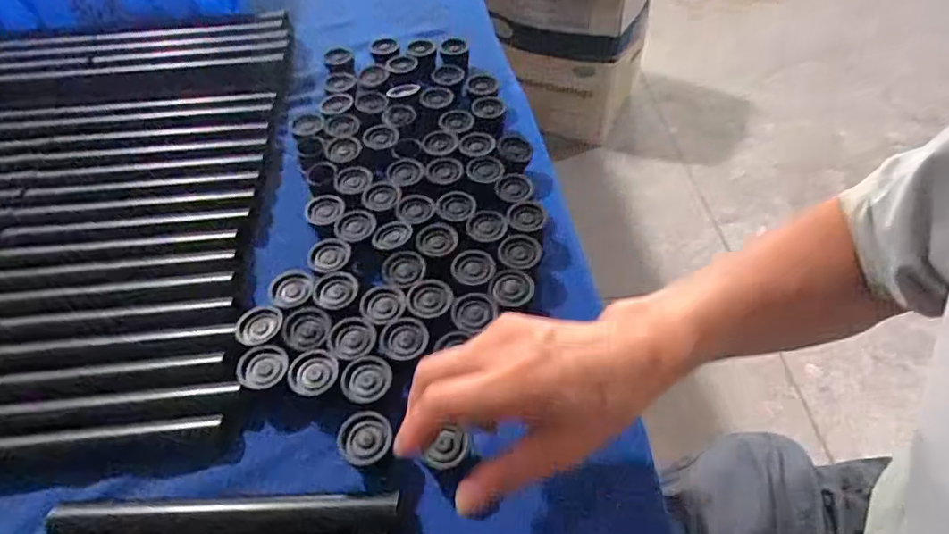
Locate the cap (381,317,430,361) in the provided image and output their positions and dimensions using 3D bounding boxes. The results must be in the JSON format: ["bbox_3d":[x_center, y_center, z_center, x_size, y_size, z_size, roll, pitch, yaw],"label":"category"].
[{"bbox_3d":[-0.053,0.053,0.419,0.037,0.004,0.034,26,59,22],"label":"cap"}]

